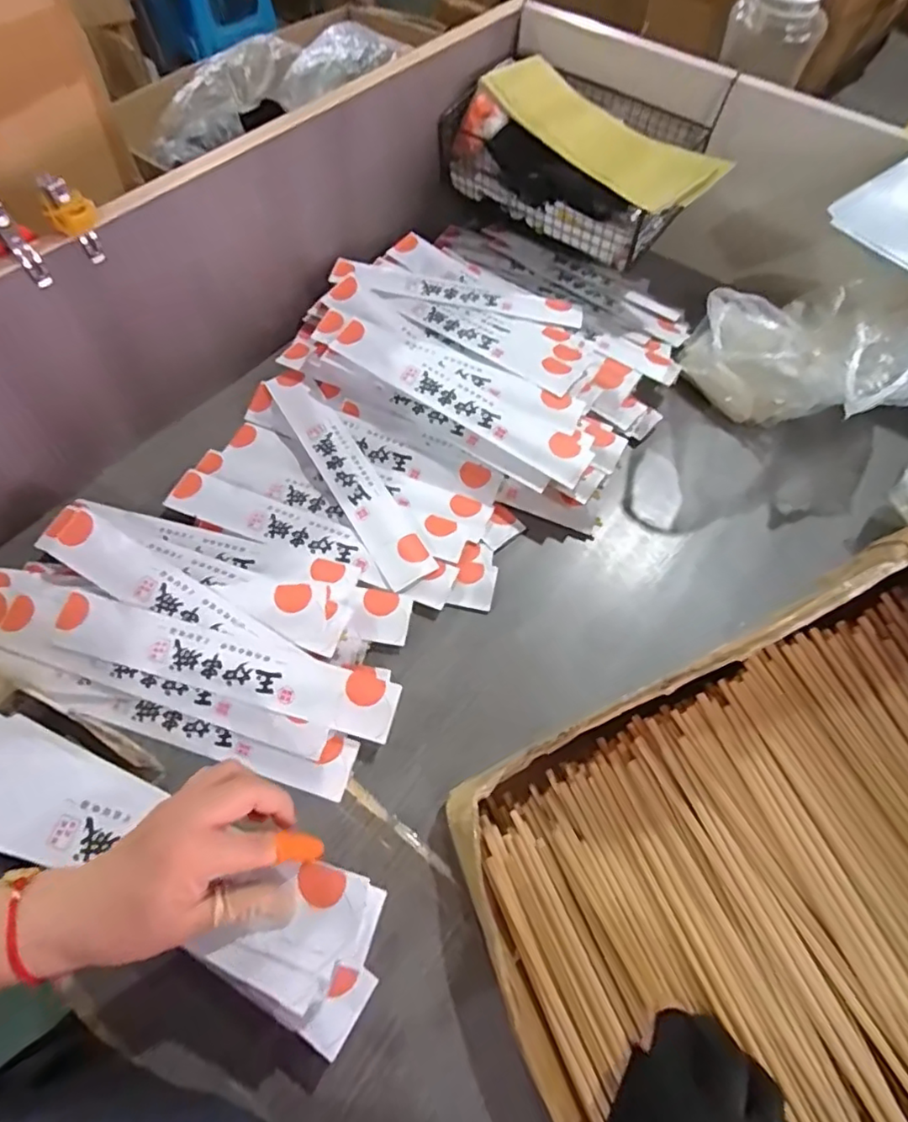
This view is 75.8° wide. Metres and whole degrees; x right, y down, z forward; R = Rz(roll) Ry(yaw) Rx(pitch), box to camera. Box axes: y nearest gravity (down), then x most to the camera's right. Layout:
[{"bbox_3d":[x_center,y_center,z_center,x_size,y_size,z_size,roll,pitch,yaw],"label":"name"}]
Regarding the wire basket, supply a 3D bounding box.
[{"bbox_3d":[0.155,-0.467,0.687,0.306,0.104,0.163,37,66,16],"label":"wire basket"}]

